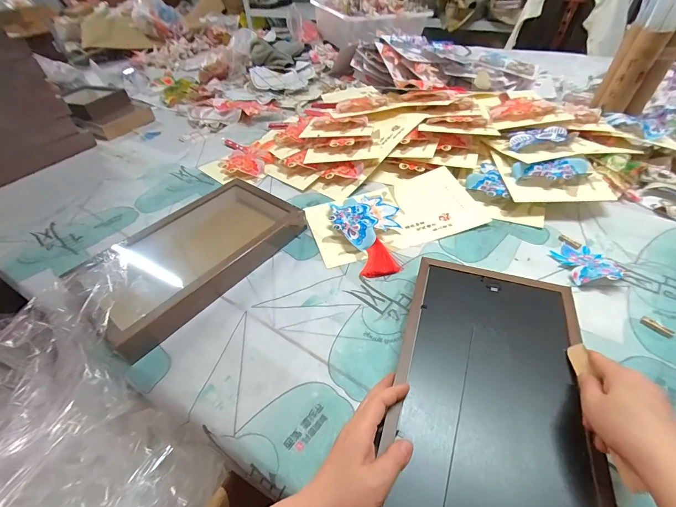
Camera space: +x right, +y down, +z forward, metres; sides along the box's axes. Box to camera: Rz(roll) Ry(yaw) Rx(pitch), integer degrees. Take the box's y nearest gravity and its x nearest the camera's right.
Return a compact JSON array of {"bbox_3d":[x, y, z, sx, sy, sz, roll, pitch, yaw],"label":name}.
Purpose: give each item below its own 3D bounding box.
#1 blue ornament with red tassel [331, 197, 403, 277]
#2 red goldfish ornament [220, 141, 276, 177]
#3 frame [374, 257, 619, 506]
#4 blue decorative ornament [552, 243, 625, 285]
[{"bbox_3d":[0.065,-0.038,0.560,0.119,0.021,0.178,-16,47,-12],"label":"blue ornament with red tassel"},{"bbox_3d":[-0.227,-0.238,0.782,0.135,0.024,0.139,-9,46,-5],"label":"red goldfish ornament"},{"bbox_3d":[0.165,0.146,0.337,0.195,0.022,0.344,12,50,15],"label":"frame"},{"bbox_3d":[0.401,0.012,0.496,0.079,0.028,0.091,-1,48,4],"label":"blue decorative ornament"}]

